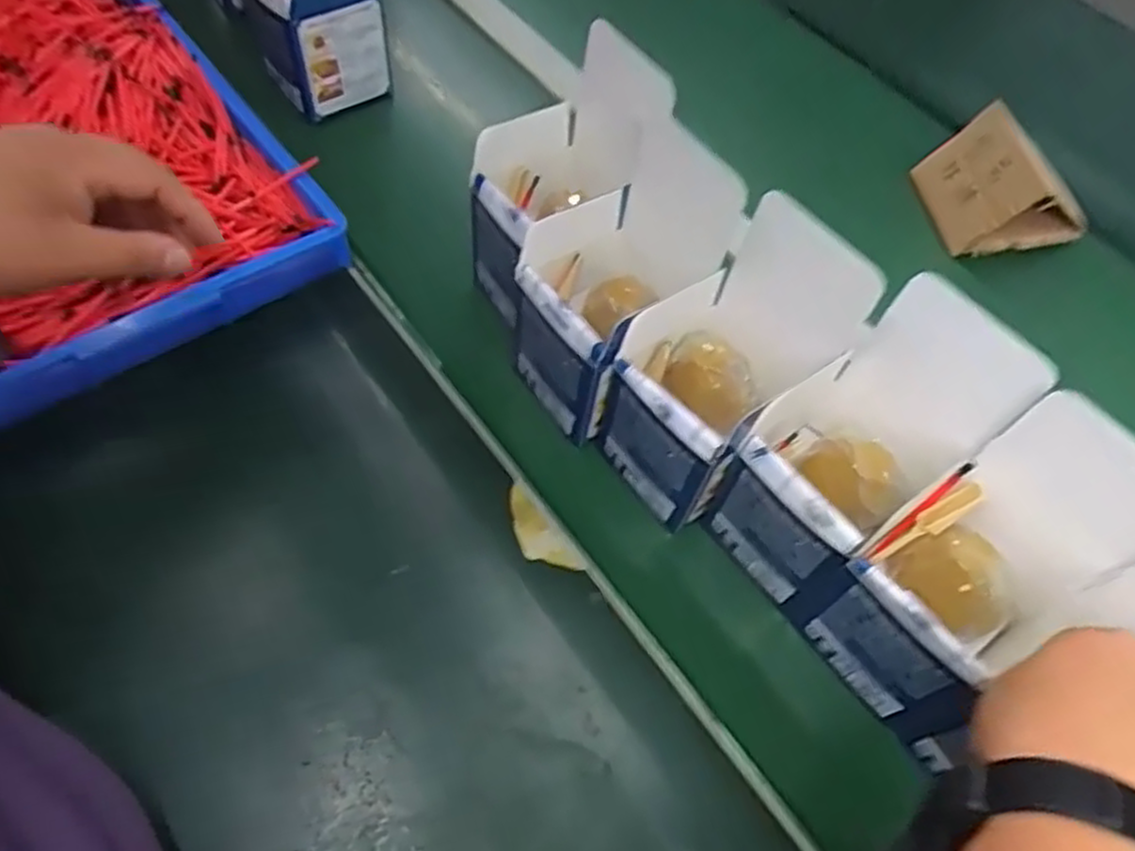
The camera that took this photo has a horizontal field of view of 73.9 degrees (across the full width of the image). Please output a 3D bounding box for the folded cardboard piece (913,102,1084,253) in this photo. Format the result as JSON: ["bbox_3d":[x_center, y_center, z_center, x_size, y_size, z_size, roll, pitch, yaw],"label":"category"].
[{"bbox_3d":[0.368,-0.203,0.628,0.099,0.075,0.096,-3,60,-6],"label":"folded cardboard piece"}]

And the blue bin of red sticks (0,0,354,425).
[{"bbox_3d":[-0.376,-0.198,0.520,0.280,0.079,0.383,-36,68,-23],"label":"blue bin of red sticks"}]

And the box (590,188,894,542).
[{"bbox_3d":[0.093,-0.036,0.430,0.110,0.157,0.090,-32,67,-21],"label":"box"}]

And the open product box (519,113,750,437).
[{"bbox_3d":[0.033,-0.085,0.468,0.117,0.143,0.087,-31,66,-21],"label":"open product box"}]

